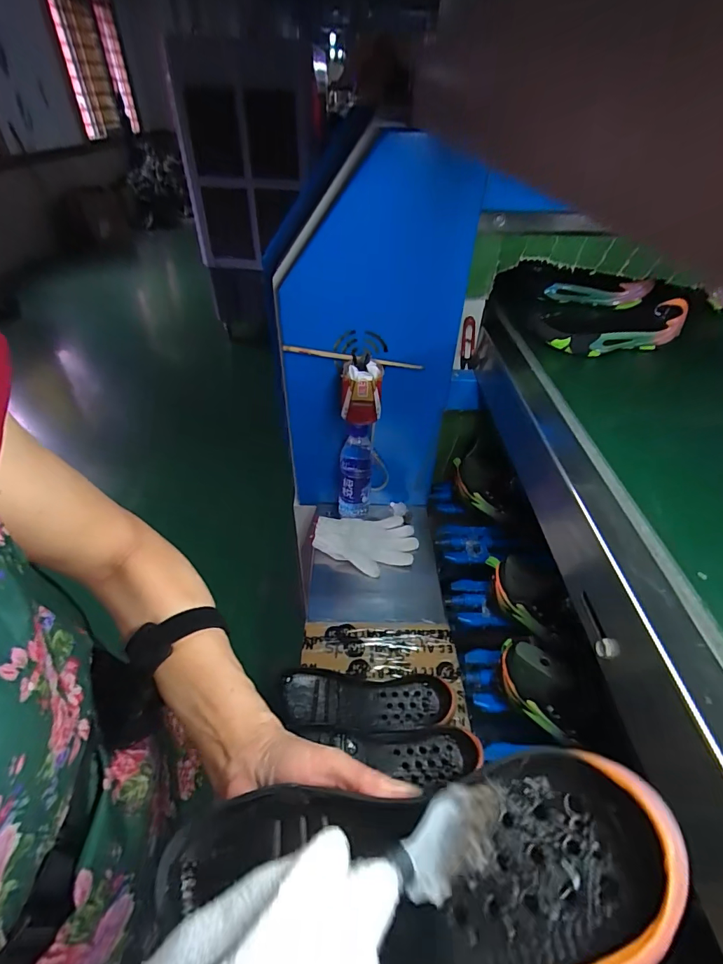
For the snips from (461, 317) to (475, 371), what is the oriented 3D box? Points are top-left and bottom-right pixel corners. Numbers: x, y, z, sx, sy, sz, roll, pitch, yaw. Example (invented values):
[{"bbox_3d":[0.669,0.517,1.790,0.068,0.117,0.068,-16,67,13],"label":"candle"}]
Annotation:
[{"bbox_3d":[0.178,-0.232,0.723,0.022,0.090,0.010,13,42,13],"label":"snips"}]

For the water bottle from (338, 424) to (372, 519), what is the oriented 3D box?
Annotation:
[{"bbox_3d":[-0.013,-0.025,0.833,0.064,0.209,0.072,1,41,0],"label":"water bottle"}]

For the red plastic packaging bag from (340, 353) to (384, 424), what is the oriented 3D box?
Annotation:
[{"bbox_3d":[0.002,-0.147,0.700,0.064,0.087,0.067,4,41,4],"label":"red plastic packaging bag"}]

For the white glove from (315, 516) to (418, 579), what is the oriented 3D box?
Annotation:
[{"bbox_3d":[0.010,0.116,0.824,0.198,0.043,0.122,-6,42,-8],"label":"white glove"}]

